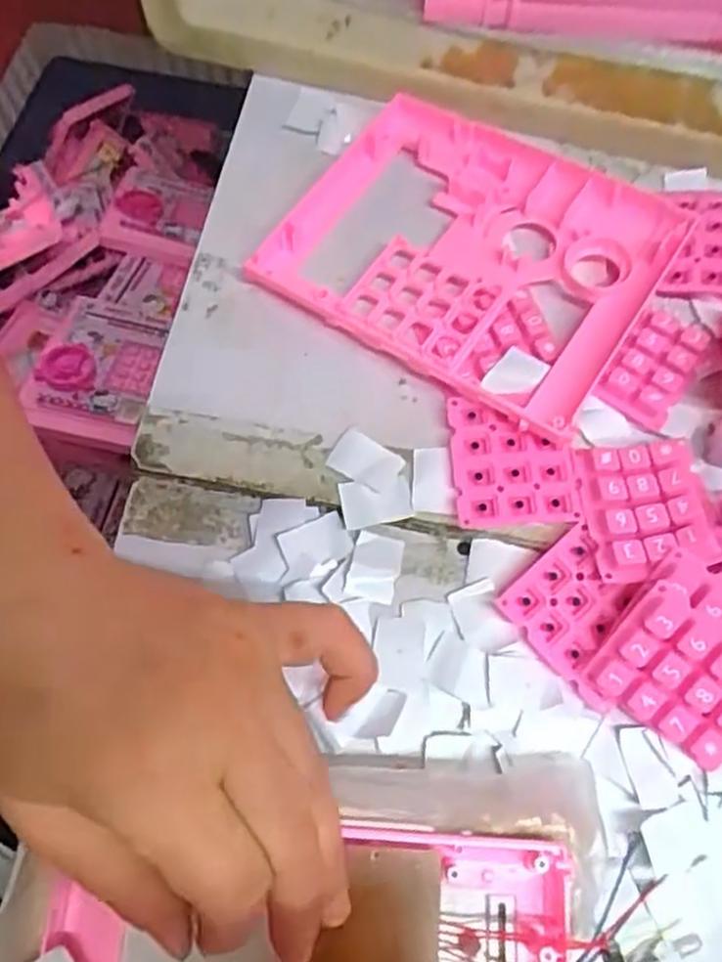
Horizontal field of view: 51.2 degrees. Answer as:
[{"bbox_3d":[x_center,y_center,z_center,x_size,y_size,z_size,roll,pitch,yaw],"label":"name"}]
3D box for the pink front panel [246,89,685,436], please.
[{"bbox_3d":[0.050,-0.107,0.346,0.159,0.018,0.133,33,73,11],"label":"pink front panel"}]

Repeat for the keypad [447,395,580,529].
[{"bbox_3d":[0.063,-0.009,0.314,0.048,0.006,0.055,-2,70,-1],"label":"keypad"}]

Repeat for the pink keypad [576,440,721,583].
[{"bbox_3d":[0.114,0.011,0.300,0.047,0.017,0.055,-4,70,-2],"label":"pink keypad"}]

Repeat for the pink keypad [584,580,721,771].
[{"bbox_3d":[0.122,0.072,0.278,0.058,0.009,0.048,36,102,8],"label":"pink keypad"}]

